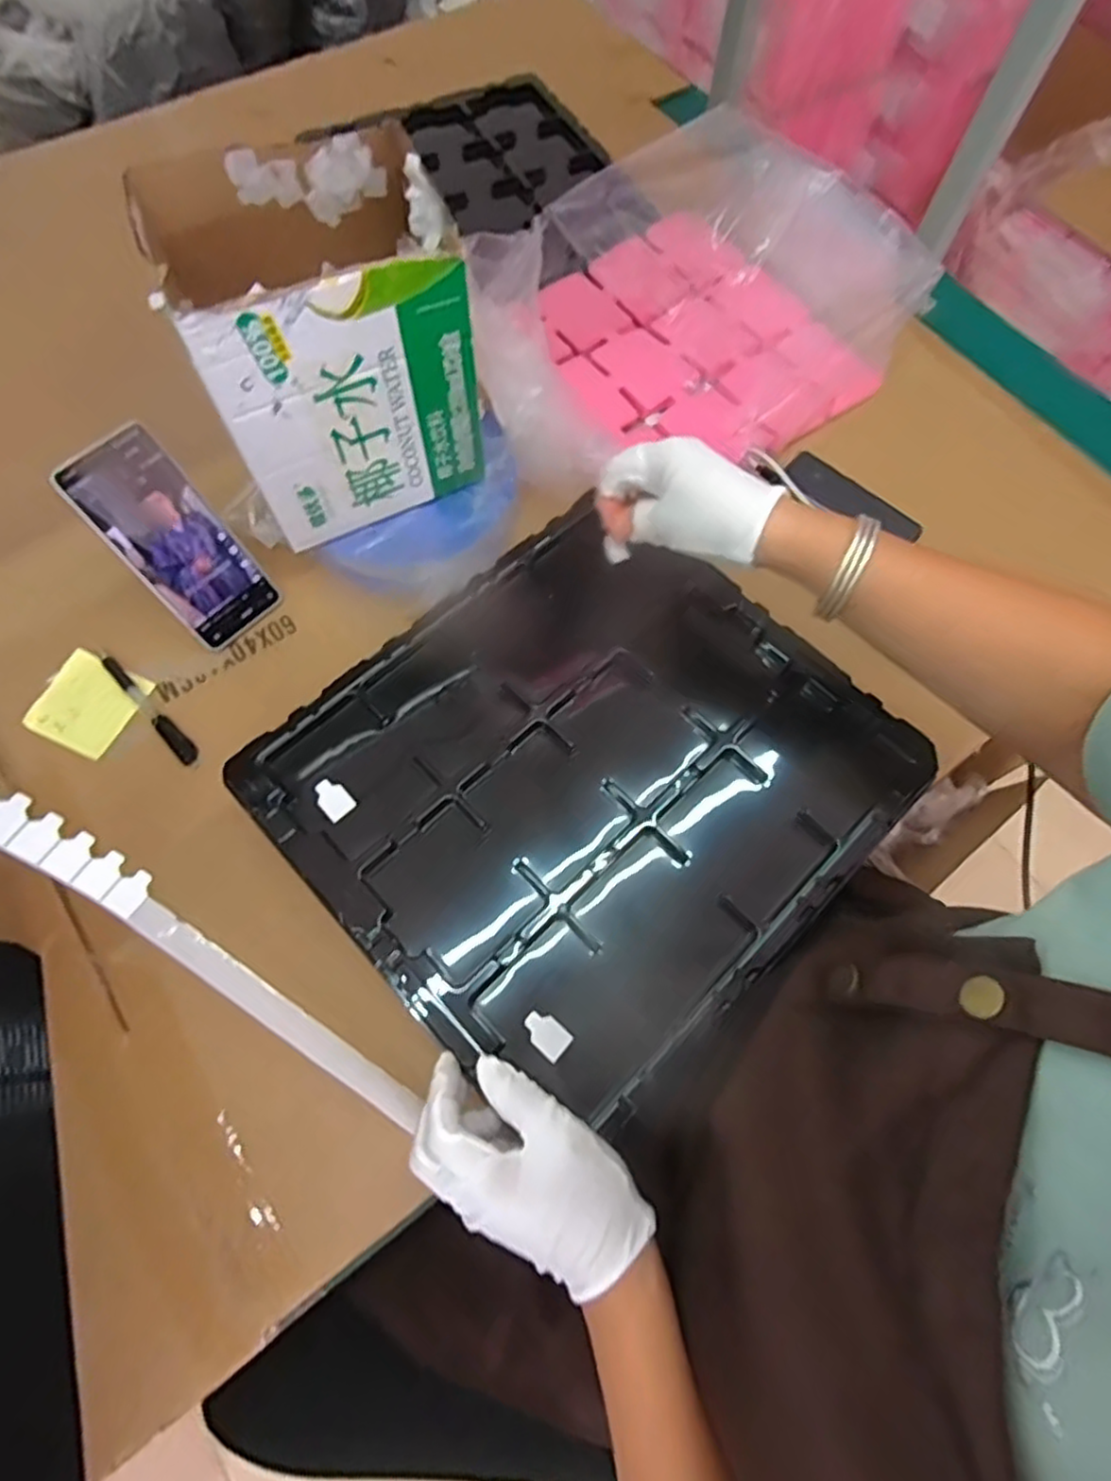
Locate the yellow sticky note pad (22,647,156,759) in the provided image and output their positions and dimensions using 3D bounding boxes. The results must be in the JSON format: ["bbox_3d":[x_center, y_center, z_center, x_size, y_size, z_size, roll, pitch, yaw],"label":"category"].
[{"bbox_3d":[-0.378,-0.030,0.557,0.078,0.006,0.074,24,69,7],"label":"yellow sticky note pad"}]

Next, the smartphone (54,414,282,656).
[{"bbox_3d":[-0.295,-0.154,0.538,0.080,0.163,0.007,-46,40,-17],"label":"smartphone"}]

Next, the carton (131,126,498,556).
[{"bbox_3d":[-0.168,-0.293,0.514,0.181,0.192,0.145,-27,72,-13],"label":"carton"}]

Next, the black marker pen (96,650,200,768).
[{"bbox_3d":[-0.330,-0.029,0.553,0.139,0.012,0.013,43,72,13],"label":"black marker pen"}]

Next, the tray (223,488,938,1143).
[{"bbox_3d":[0.024,0.020,0.467,0.362,0.019,0.324,-40,76,-16],"label":"tray"}]

